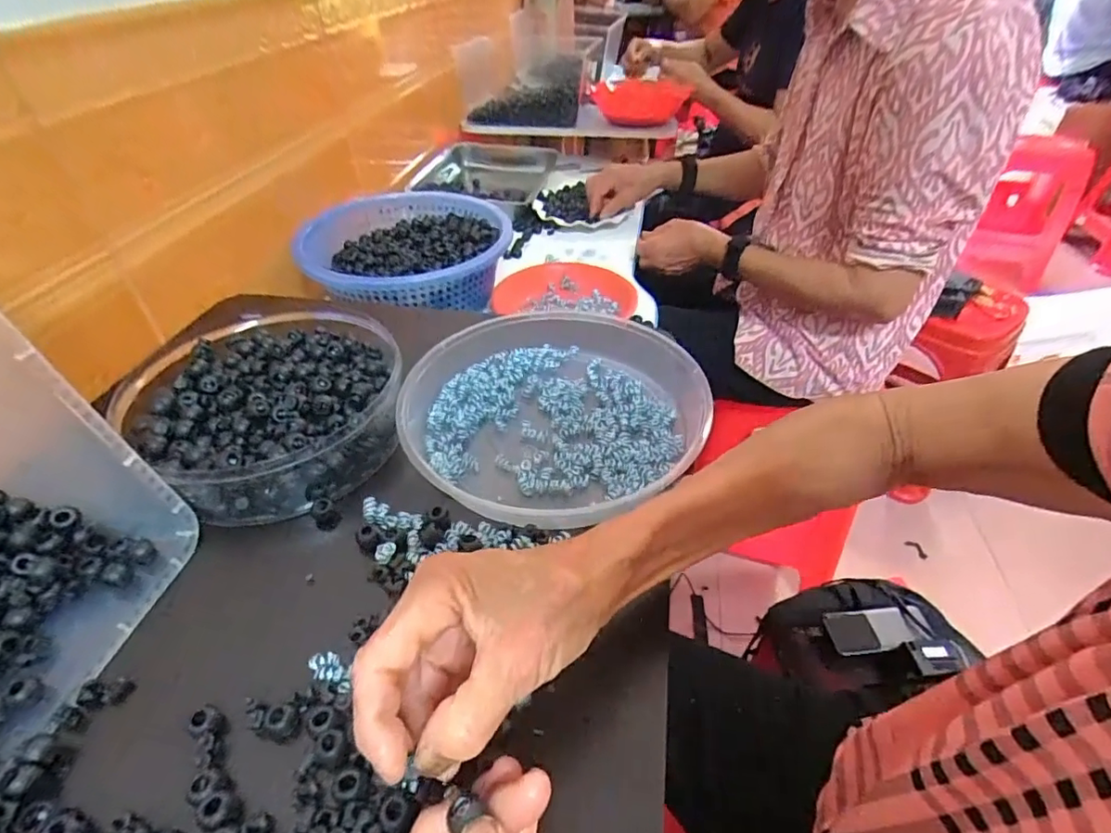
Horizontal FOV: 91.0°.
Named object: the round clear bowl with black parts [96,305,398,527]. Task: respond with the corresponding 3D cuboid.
[{"bbox_3d":[-0.217,-0.016,0.429,0.195,0.041,0.187,0,43,0],"label":"round clear bowl with black parts"}]

